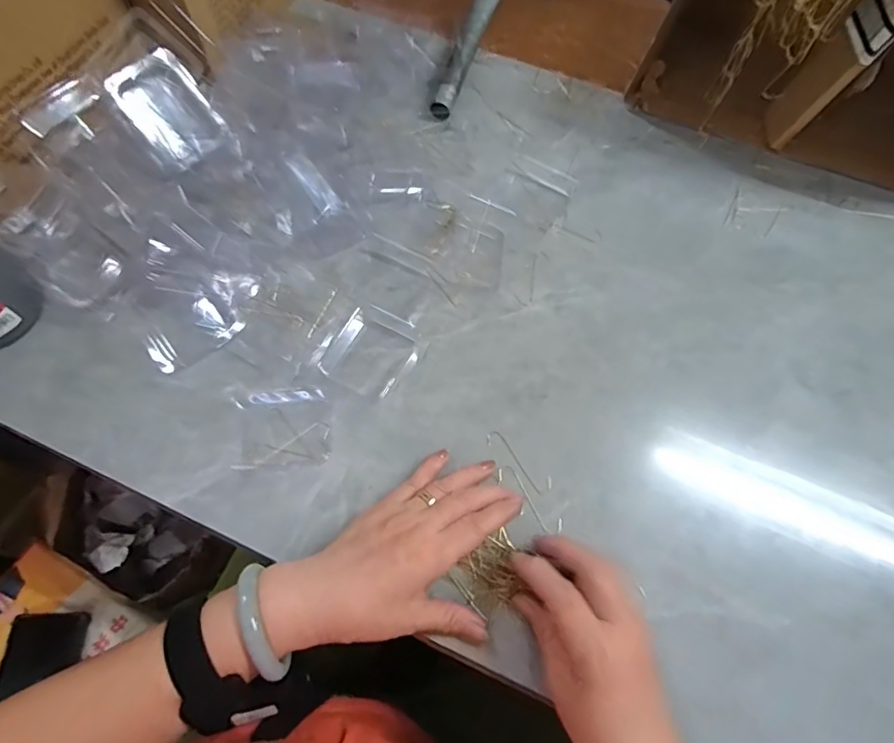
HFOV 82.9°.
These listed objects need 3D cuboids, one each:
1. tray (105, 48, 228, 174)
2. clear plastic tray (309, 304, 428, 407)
[{"bbox_3d":[-0.266,-0.252,0.492,0.078,0.089,0.040,-45,47,-15],"label":"tray"},{"bbox_3d":[-0.064,-0.018,0.424,0.074,0.011,0.076,27,67,9],"label":"clear plastic tray"}]

